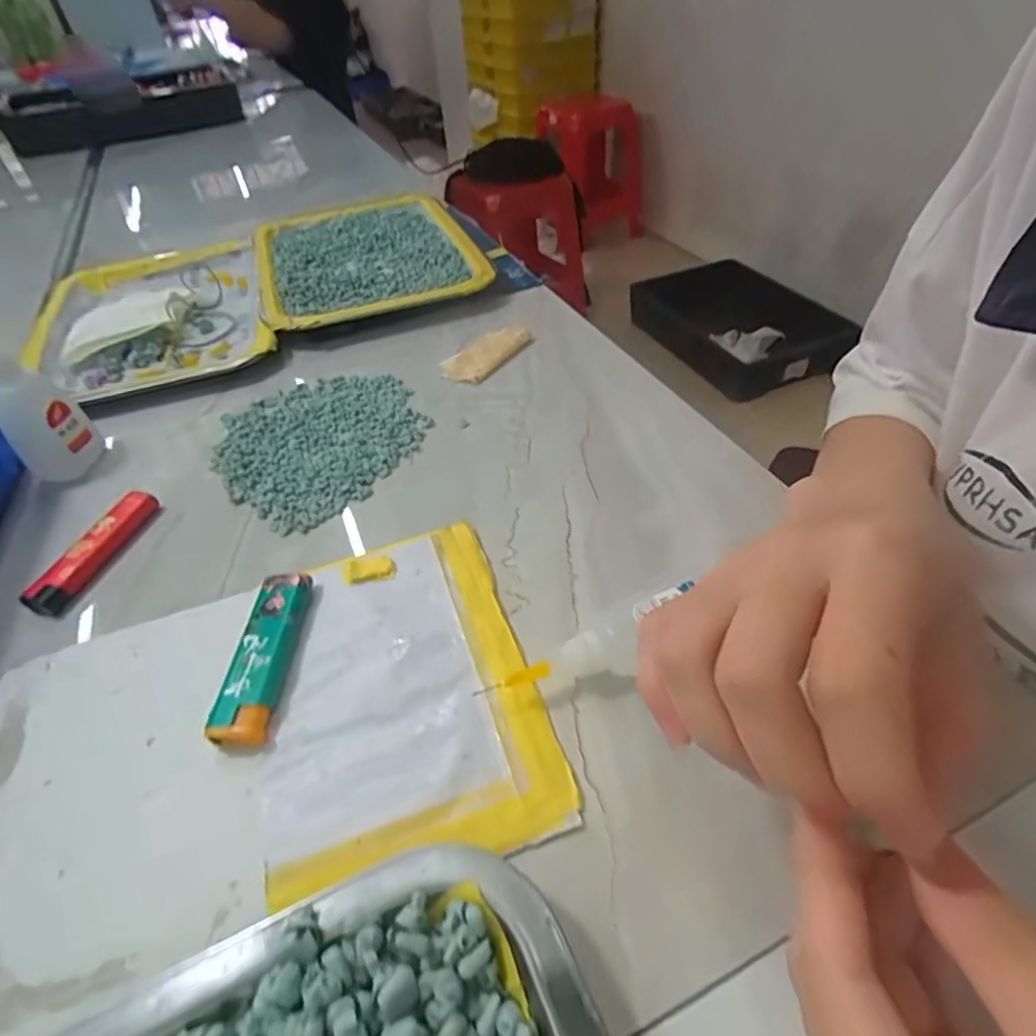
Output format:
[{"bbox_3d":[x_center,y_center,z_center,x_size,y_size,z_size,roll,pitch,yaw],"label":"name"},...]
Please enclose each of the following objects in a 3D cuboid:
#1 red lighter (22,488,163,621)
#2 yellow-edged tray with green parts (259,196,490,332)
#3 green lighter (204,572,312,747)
[{"bbox_3d":[-0.221,0.016,0.309,0.021,0.013,0.078,8,46,14],"label":"red lighter"},{"bbox_3d":[-0.141,-0.241,0.537,0.178,0.026,0.255,-18,45,-12],"label":"yellow-edged tray with green parts"},{"bbox_3d":[-0.107,0.058,0.251,0.023,0.013,0.078,-3,44,3],"label":"green lighter"}]

